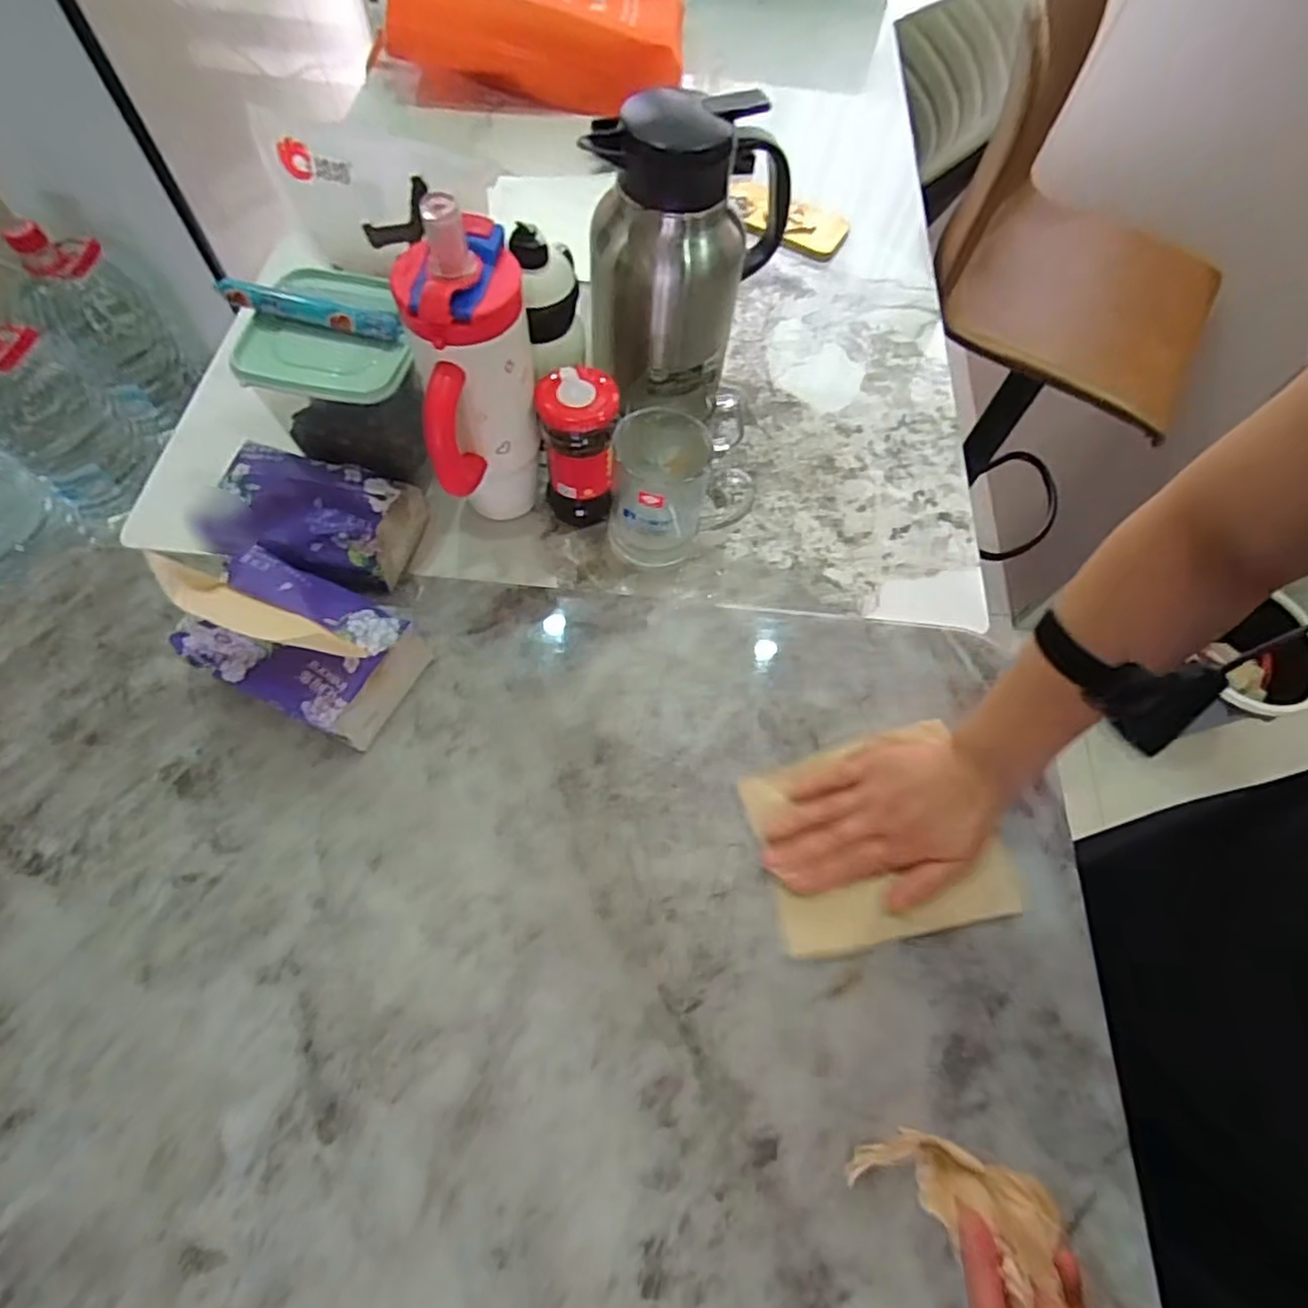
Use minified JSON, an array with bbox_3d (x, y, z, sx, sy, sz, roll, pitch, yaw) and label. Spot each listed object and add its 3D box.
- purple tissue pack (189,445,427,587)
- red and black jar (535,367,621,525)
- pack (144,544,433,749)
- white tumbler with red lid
[{"bbox_3d":[-0.282,-0.115,0.563,0.155,0.073,0.100,8,65,0],"label":"purple tissue pack"},{"bbox_3d":[-0.064,-0.173,0.575,0.062,0.140,0.056,5,65,-2],"label":"red and black jar"},{"bbox_3d":[-0.263,-0.017,0.484,0.149,0.129,0.099,26,67,8],"label":"pack"},{"bbox_3d":[-0.133,-0.197,0.511,0.082,0.245,0.120,-7,66,-7],"label":"white tumbler with red lid"}]

